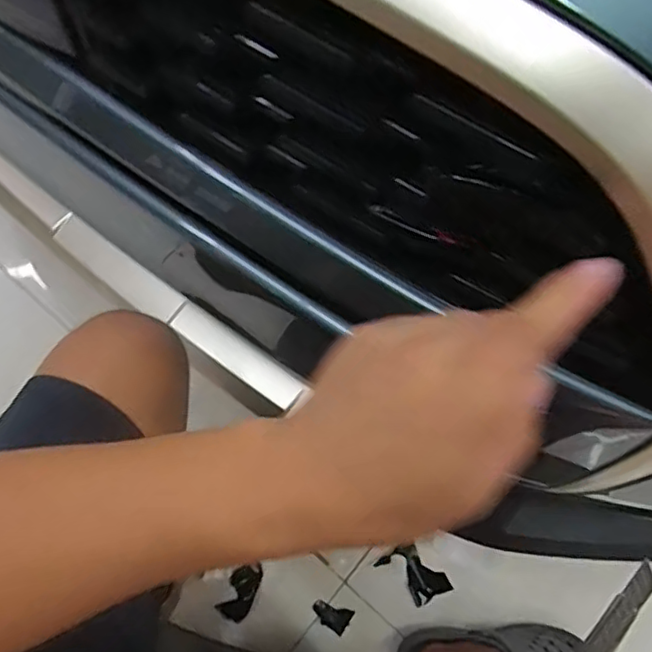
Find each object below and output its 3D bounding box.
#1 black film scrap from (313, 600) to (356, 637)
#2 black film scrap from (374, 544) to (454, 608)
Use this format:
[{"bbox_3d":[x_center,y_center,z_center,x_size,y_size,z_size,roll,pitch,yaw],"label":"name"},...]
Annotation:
[{"bbox_3d":[0.009,0.437,0.907,0.058,0.004,0.036,23,67,8],"label":"black film scrap"},{"bbox_3d":[0.138,0.386,0.935,0.106,0.010,0.064,42,71,15],"label":"black film scrap"}]

